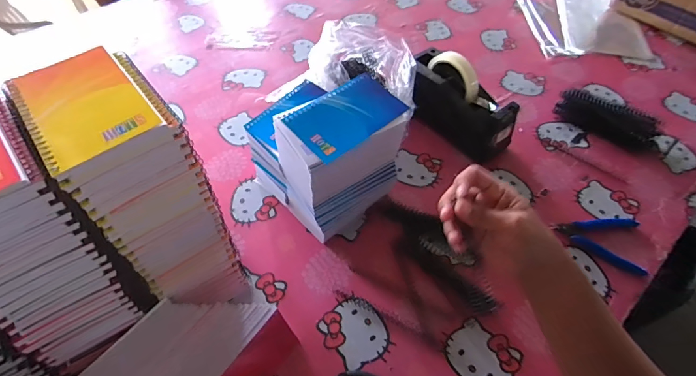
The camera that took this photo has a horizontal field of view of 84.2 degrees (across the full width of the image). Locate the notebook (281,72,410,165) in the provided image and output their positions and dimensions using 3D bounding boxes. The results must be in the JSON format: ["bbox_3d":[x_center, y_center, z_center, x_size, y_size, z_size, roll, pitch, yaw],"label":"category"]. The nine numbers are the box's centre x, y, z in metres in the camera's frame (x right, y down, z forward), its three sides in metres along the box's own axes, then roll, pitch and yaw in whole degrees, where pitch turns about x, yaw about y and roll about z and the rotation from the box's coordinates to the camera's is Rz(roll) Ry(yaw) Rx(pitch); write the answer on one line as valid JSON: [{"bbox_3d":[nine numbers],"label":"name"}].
[{"bbox_3d":[-0.001,-0.086,0.447,0.129,0.009,0.079,-35,60,-23],"label":"notebook"}]

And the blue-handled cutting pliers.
[{"bbox_3d":[0.354,0.070,0.547,0.116,0.012,0.085,13,55,10],"label":"blue-handled cutting pliers"}]

